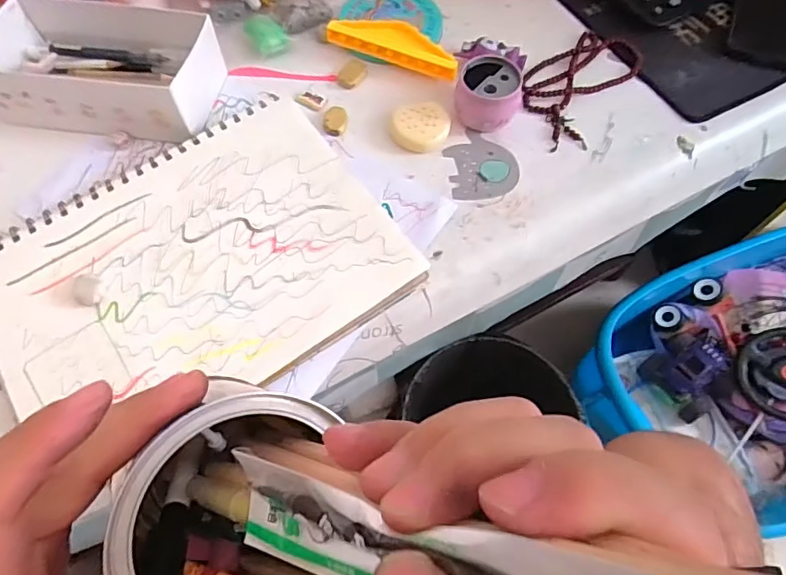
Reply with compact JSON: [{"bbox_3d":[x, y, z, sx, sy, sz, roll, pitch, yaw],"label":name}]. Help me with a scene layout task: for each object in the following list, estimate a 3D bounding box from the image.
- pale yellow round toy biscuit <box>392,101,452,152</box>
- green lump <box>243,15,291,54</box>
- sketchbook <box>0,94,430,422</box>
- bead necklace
[{"bbox_3d":[0.024,-0.138,0.461,0.047,0.012,0.047,1,65,-1],"label":"pale yellow round toy biscuit"},{"bbox_3d":[-0.118,-0.235,0.503,0.034,0.018,0.047,-24,68,-12],"label":"green lump"},{"bbox_3d":[-0.146,-0.015,0.397,0.276,0.018,0.210,-34,70,-16],"label":"sketchbook"},{"bbox_3d":[0.167,-0.187,0.492,0.079,0.005,0.155,33,68,13],"label":"bead necklace"}]

